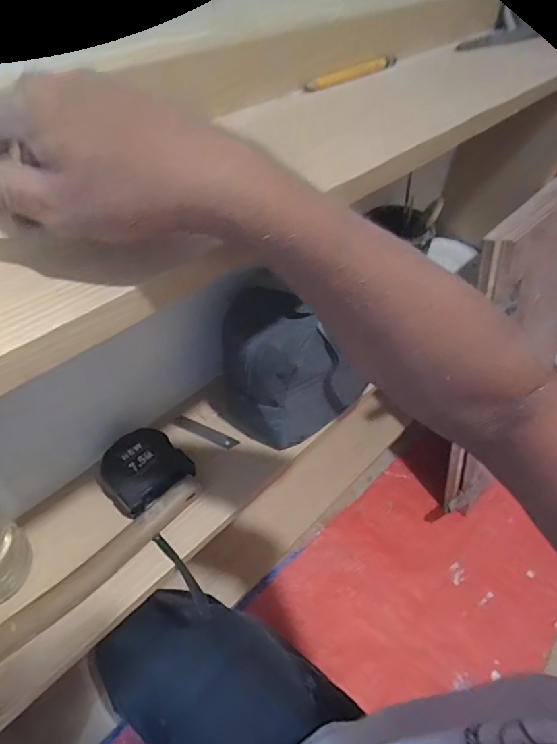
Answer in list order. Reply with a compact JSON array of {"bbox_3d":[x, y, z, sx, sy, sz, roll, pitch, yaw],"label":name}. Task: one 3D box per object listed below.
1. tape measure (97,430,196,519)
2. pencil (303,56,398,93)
[{"bbox_3d":[-0.155,0.113,0.521,0.090,0.040,0.081,-35,59,-29],"label":"tape measure"},{"bbox_3d":[0.073,-0.299,0.459,0.134,0.013,0.014,-35,59,-29],"label":"pencil"}]

